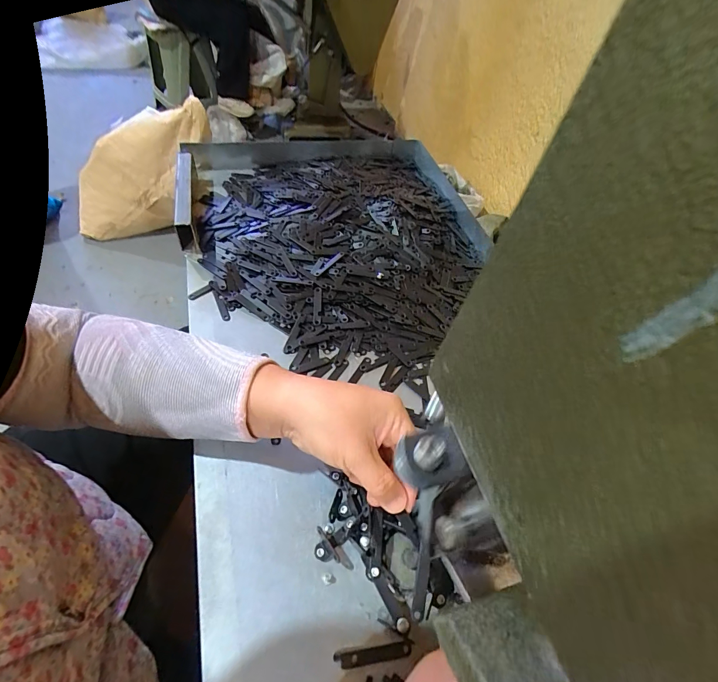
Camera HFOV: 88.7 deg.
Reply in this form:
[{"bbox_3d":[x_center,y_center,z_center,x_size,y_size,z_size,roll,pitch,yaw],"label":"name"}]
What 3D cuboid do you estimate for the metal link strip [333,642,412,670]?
[{"bbox_3d":[0.010,0.218,0.254,0.053,0.004,0.009,0,53,-9],"label":"metal link strip"}]

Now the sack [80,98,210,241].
[{"bbox_3d":[-0.862,-0.672,1.496,0.690,0.256,0.247,-47,65,8],"label":"sack"}]

